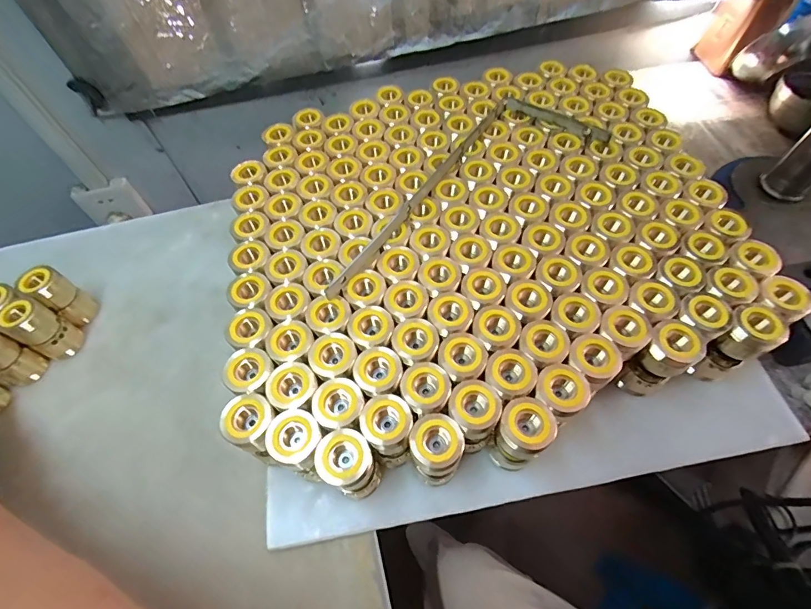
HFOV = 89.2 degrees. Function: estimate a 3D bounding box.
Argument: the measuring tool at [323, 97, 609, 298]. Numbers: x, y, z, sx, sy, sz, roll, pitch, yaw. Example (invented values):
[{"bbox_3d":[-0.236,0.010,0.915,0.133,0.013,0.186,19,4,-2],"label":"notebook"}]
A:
[{"bbox_3d":[0.045,-0.138,0.448,0.354,0.015,0.115,-32,61,-14],"label":"measuring tool"}]

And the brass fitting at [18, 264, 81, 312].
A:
[{"bbox_3d":[-0.398,-0.019,0.461,0.031,0.041,0.036,27,64,20],"label":"brass fitting"}]

